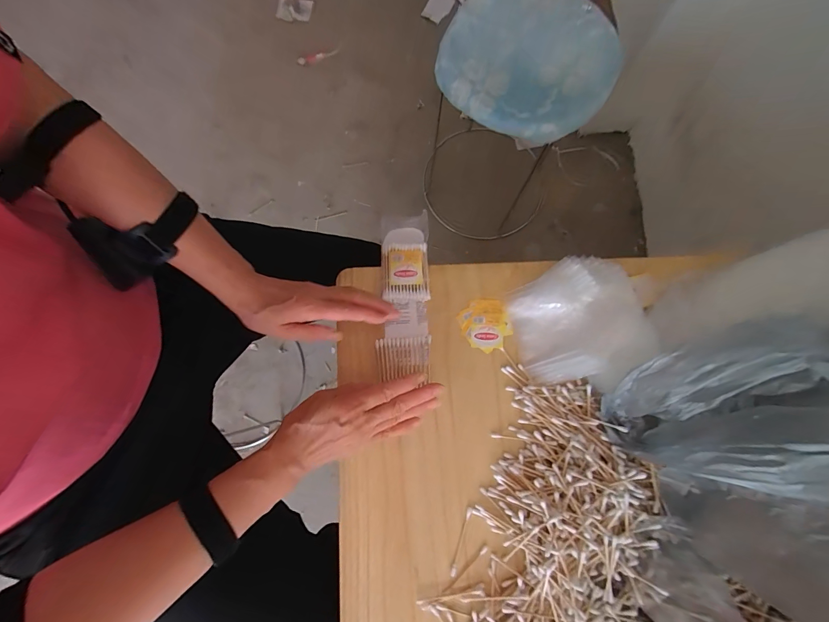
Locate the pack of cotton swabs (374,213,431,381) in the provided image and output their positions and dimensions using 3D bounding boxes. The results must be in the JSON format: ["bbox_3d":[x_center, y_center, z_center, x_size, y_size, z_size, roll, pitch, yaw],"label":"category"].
[{"bbox_3d":[-0.012,-0.023,0.443,0.060,0.017,0.199,0,82,-1],"label":"pack of cotton swabs"}]

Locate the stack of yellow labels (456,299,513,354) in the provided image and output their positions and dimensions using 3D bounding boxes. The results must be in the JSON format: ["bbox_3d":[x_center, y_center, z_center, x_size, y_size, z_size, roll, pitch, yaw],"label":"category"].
[{"bbox_3d":[0.088,0.018,0.450,0.058,0.008,0.064,-20,80,-5],"label":"stack of yellow labels"}]

